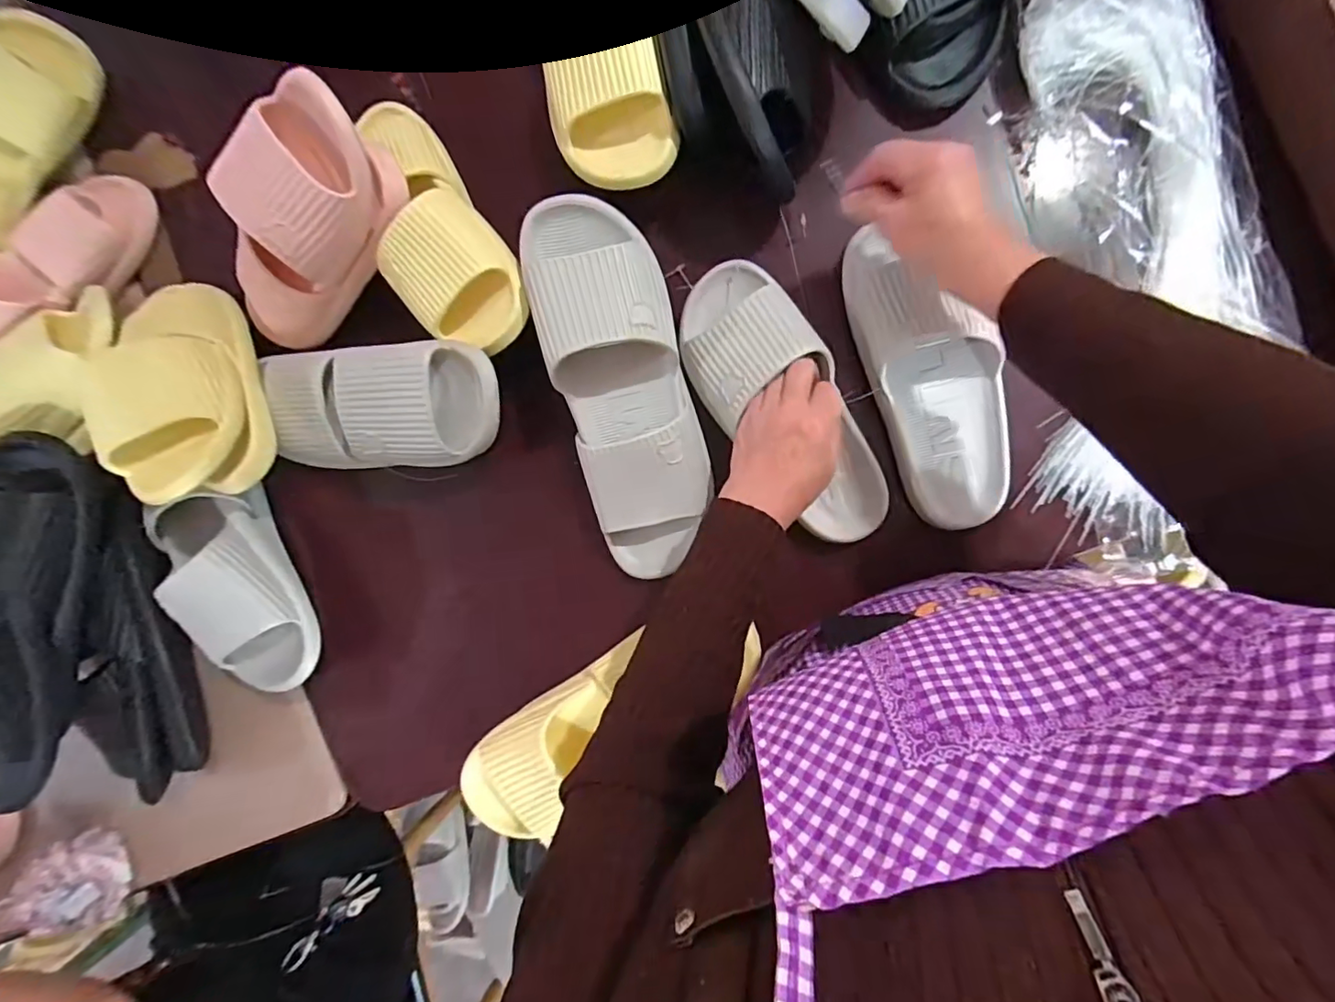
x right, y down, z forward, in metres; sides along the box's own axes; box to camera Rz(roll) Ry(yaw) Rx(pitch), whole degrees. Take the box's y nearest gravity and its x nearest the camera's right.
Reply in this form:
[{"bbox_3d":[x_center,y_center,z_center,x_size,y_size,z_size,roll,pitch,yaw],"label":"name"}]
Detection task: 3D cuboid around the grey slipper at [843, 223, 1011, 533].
[{"bbox_3d":[0.215,-0.105,0.451,0.101,0.056,0.247,-23,93,8],"label":"grey slipper"}]

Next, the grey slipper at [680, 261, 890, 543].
[{"bbox_3d":[0.097,-0.081,0.471,0.104,0.054,0.252,-33,90,8],"label":"grey slipper"}]

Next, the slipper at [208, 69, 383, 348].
[{"bbox_3d":[-0.314,-0.217,0.475,0.091,0.085,0.249,53,134,4],"label":"slipper"}]

